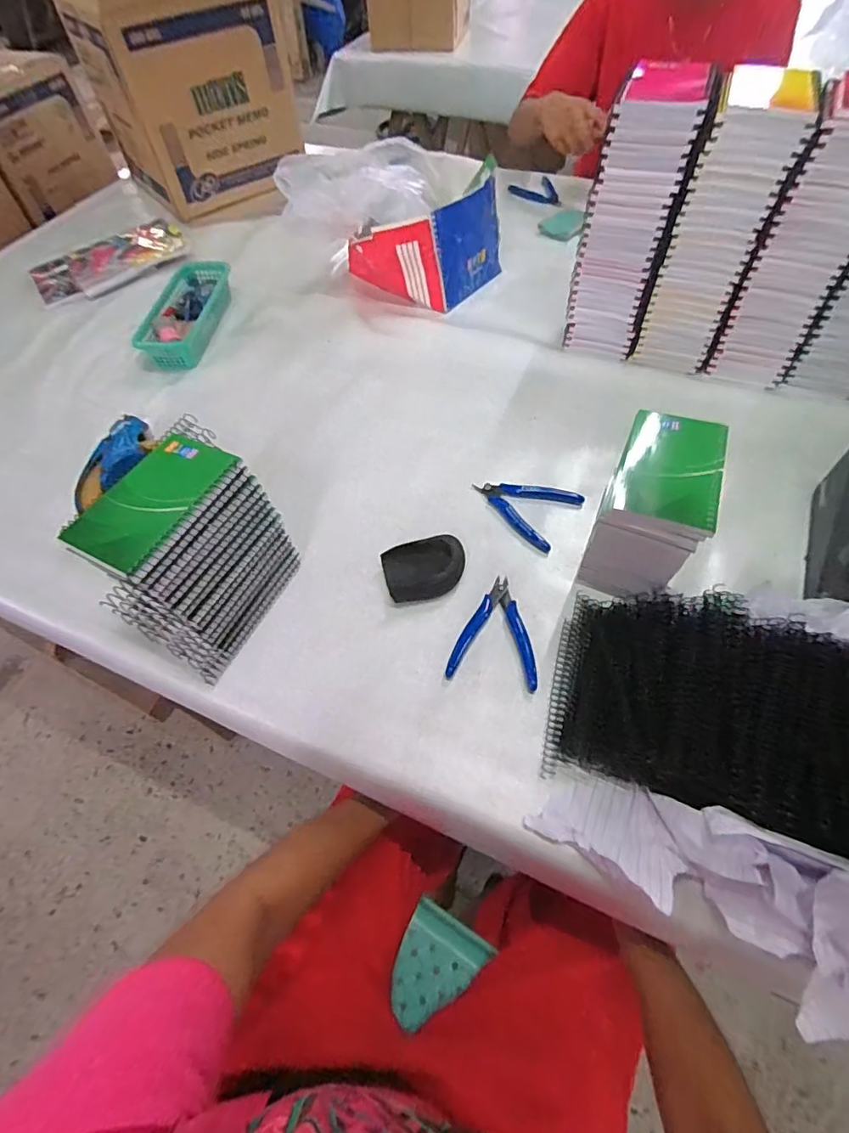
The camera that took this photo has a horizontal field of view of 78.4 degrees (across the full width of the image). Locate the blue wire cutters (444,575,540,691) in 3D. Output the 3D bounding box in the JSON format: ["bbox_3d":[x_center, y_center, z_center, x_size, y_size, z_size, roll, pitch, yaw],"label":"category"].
[{"bbox_3d":[0.070,0.060,0.508,0.081,0.008,0.112,7,60,6],"label":"blue wire cutters"}]

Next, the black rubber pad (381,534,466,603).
[{"bbox_3d":[0.002,0.002,0.541,0.083,0.022,0.056,-16,60,-8],"label":"black rubber pad"}]

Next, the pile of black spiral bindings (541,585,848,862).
[{"bbox_3d":[0.249,0.119,0.433,0.263,0.071,0.178,14,61,10],"label":"pile of black spiral bindings"}]

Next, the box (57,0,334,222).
[{"bbox_3d":[-0.443,-0.917,0.930,0.282,0.378,0.268,-40,63,-20],"label":"box"}]

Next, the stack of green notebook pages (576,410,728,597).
[{"bbox_3d":[0.219,-0.053,0.513,0.086,0.135,0.144,19,61,13],"label":"stack of green notebook pages"}]

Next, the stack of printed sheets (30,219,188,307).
[{"bbox_3d":[-0.556,-0.543,0.925,0.259,0.026,0.135,-29,59,-15],"label":"stack of printed sheets"}]

